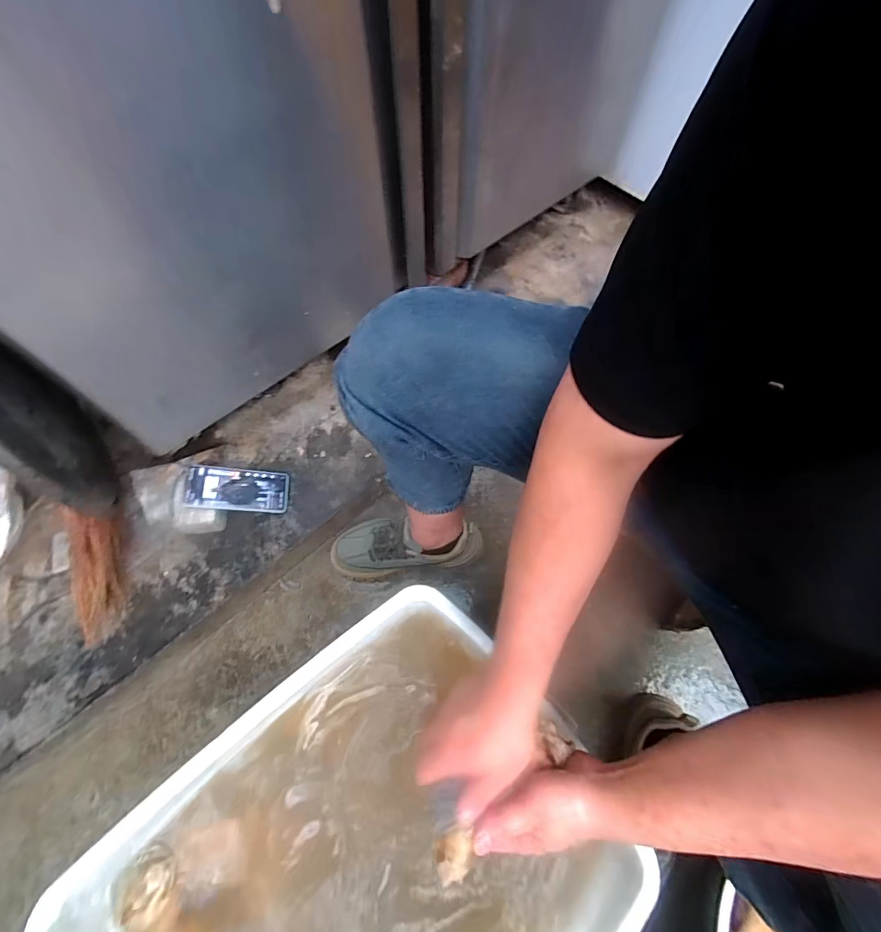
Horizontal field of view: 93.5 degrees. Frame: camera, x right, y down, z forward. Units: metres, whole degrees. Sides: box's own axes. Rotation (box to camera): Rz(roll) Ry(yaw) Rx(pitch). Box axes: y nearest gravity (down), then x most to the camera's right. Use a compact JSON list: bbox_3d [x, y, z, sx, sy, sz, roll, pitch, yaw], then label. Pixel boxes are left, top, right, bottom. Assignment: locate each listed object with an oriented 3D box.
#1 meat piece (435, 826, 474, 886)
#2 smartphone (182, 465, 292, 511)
[{"bbox_3d":[0.013,0.356,0.380,0.036,0.013,0.034,-12,64,-4],"label":"meat piece"},{"bbox_3d":[-0.362,0.040,0.748,0.166,0.016,0.080,7,61,-23],"label":"smartphone"}]

